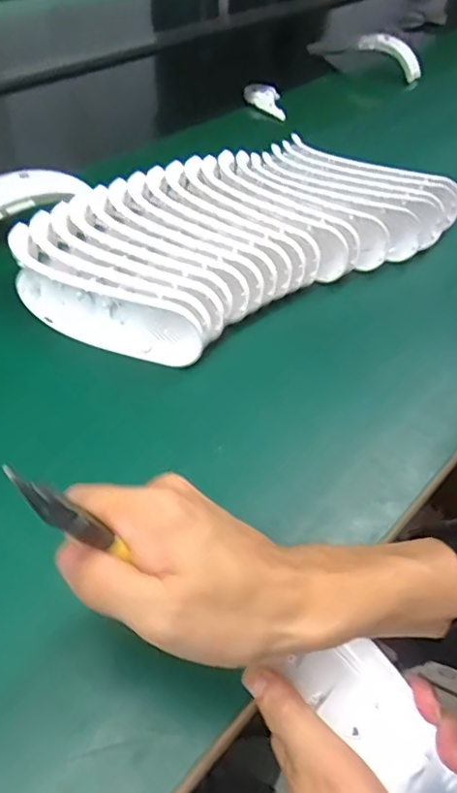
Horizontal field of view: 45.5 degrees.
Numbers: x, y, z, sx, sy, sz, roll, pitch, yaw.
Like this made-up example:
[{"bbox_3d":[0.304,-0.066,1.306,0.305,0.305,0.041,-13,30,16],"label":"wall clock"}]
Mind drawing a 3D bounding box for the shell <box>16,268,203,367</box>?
[{"bbox_3d":[-0.103,-0.067,0.431,0.175,0.045,0.032,23,52,16],"label":"shell"}]

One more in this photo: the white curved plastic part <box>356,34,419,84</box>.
[{"bbox_3d":[0.265,-0.555,0.881,0.110,0.043,0.018,34,54,-1],"label":"white curved plastic part"}]

